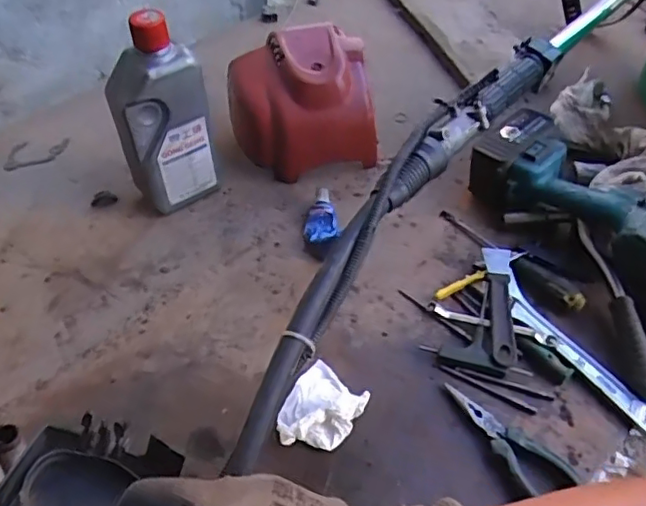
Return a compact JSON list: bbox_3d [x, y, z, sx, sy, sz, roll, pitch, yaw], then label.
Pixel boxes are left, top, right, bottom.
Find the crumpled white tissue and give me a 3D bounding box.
[{"bbox_3d":[-0.003,0.148,0.568,0.070,0.030,0.091,27,56,17],"label":"crumpled white tissue"}]

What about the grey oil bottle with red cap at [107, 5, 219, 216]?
[{"bbox_3d":[-0.180,-0.148,0.678,0.101,0.227,0.073,-15,53,-14],"label":"grey oil bottle with red cap"}]

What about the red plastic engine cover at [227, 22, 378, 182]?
[{"bbox_3d":[-0.028,-0.190,0.769,0.180,0.131,0.140,-5,52,-6],"label":"red plastic engine cover"}]

